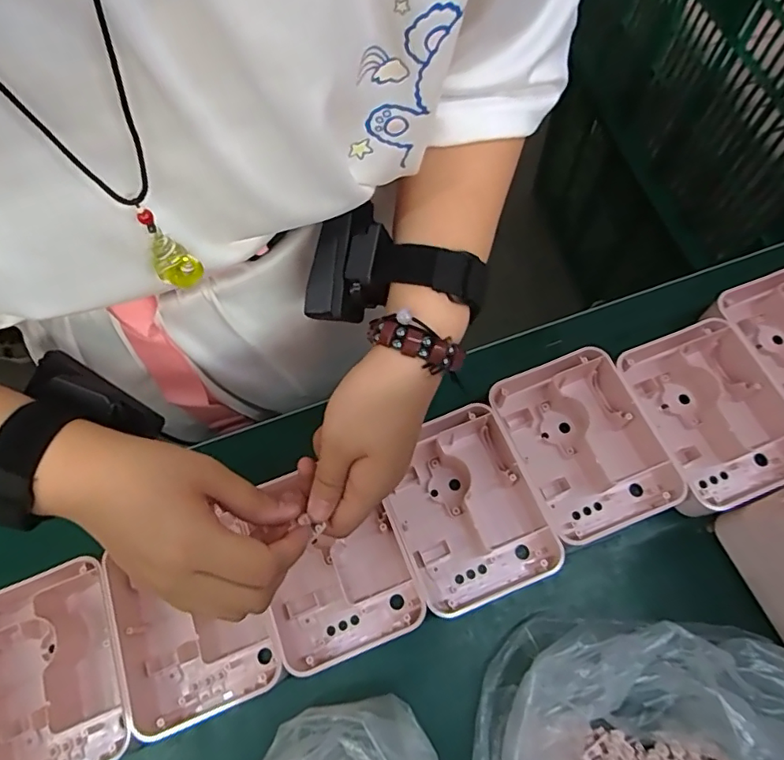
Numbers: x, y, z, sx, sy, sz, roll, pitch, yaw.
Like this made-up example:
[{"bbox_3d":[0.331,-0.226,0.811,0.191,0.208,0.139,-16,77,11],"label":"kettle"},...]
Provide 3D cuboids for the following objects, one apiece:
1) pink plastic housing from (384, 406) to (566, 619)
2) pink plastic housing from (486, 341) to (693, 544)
[{"bbox_3d":[0.051,0.093,0.385,0.102,0.048,0.127,-24,68,-7],"label":"pink plastic housing"},{"bbox_3d":[0.143,0.046,0.393,0.106,0.039,0.129,-22,68,-6],"label":"pink plastic housing"}]

